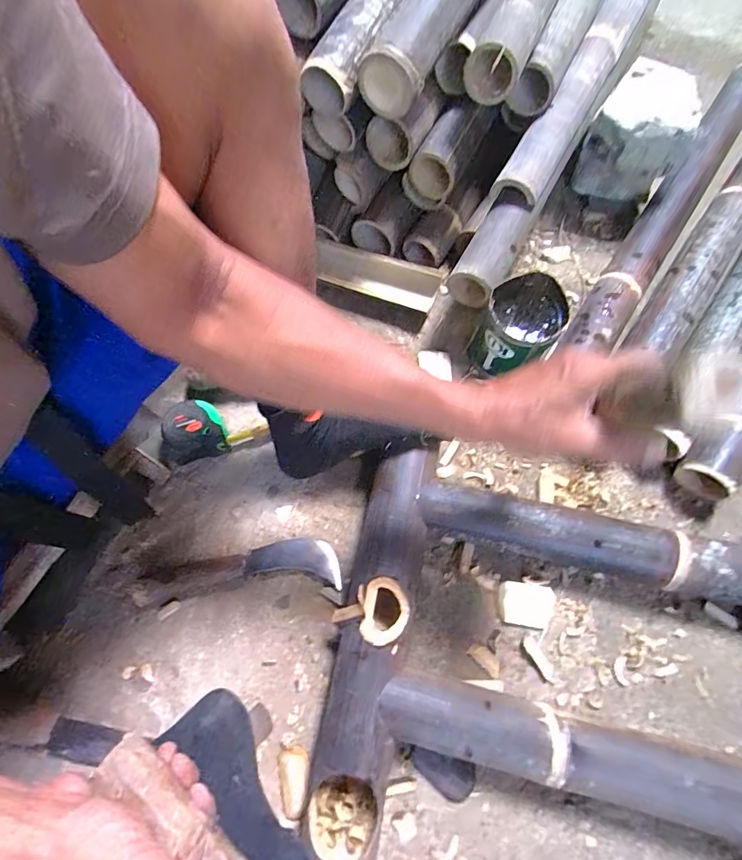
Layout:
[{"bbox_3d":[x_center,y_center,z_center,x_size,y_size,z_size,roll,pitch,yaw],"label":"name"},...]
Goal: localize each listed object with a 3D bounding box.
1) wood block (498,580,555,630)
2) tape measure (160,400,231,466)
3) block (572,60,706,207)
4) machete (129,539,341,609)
[{"bbox_3d":[0.180,0.203,0.509,0.061,0.009,0.046,8,68,6],"label":"wood block"},{"bbox_3d":[-0.237,0.006,0.592,0.087,0.047,0.068,-15,67,-2],"label":"tape measure"},{"bbox_3d":[0.414,-0.457,0.674,0.137,0.120,0.163,26,72,14],"label":"block"},{"bbox_3d":[-0.164,0.172,0.539,0.247,0.021,0.059,-6,67,1],"label":"machete"}]

